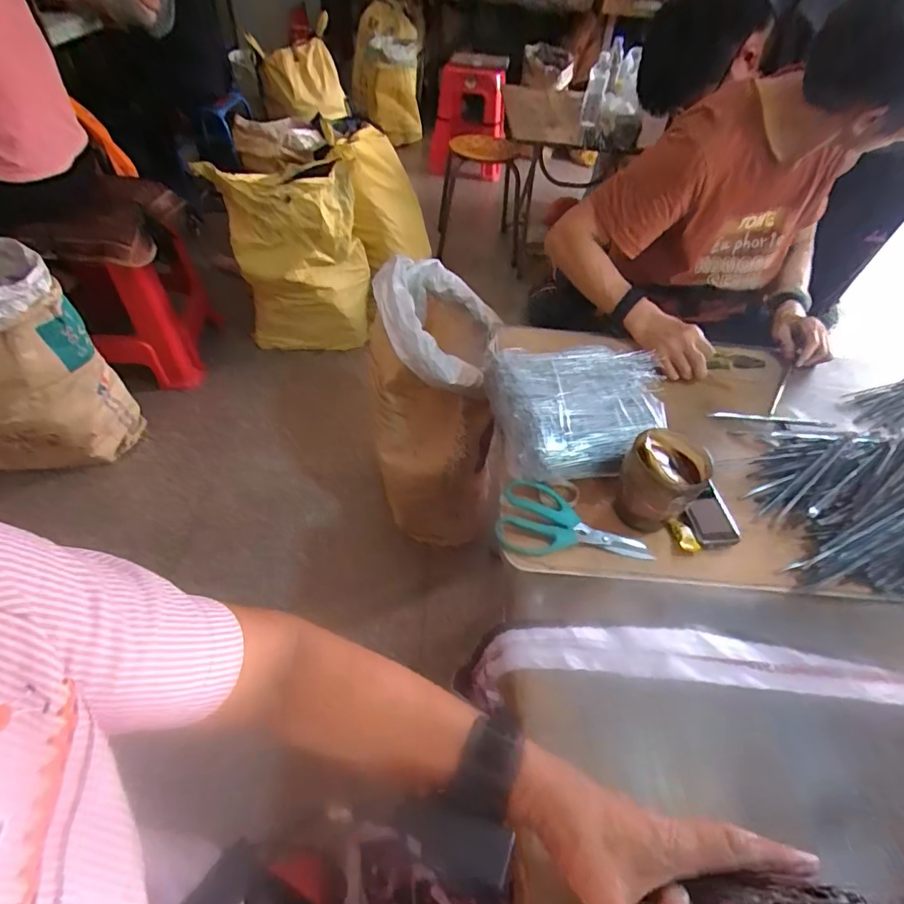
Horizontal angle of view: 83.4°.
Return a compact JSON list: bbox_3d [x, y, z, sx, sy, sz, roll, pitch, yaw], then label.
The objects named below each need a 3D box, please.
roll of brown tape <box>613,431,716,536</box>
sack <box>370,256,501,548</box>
[{"bbox_3d":[0.246,0.040,0.609,0.085,0.117,0.097,36,55,24],"label":"roll of brown tape"},{"bbox_3d":[-0.036,-0.103,1.203,0.280,0.569,0.375,5,48,-1],"label":"sack"}]

